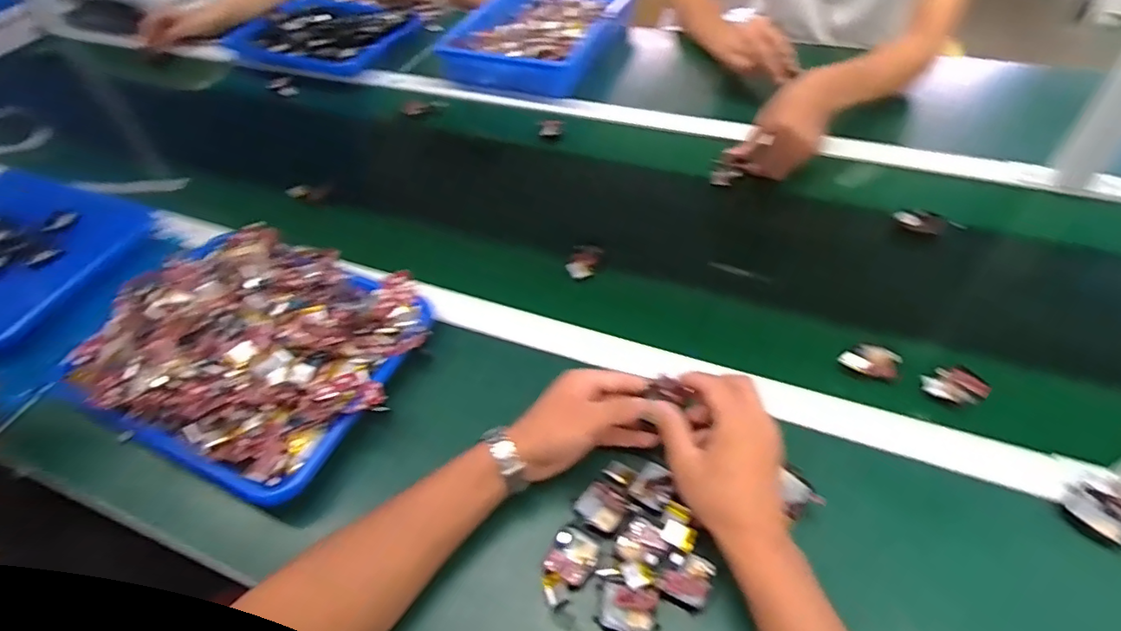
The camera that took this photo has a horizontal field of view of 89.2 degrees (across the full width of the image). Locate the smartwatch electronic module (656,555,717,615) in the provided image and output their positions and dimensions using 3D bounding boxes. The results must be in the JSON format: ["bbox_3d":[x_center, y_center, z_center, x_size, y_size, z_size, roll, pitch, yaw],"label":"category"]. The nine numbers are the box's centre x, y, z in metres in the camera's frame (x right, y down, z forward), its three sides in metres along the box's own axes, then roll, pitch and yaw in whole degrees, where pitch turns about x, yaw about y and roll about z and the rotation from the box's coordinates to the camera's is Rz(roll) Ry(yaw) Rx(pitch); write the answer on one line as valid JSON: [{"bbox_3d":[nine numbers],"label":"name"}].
[{"bbox_3d":[0.098,0.206,0.443,0.037,0.010,0.038,17,54,19],"label":"smartwatch electronic module"}]

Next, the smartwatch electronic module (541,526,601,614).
[{"bbox_3d":[0.006,0.199,0.450,0.037,0.019,0.062,15,54,18],"label":"smartwatch electronic module"}]

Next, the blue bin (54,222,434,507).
[{"bbox_3d":[-0.325,0.018,0.591,0.328,0.064,0.265,18,55,20],"label":"blue bin"}]

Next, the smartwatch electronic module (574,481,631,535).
[{"bbox_3d":[0.036,0.162,0.484,0.040,0.014,0.032,35,62,30],"label":"smartwatch electronic module"}]

